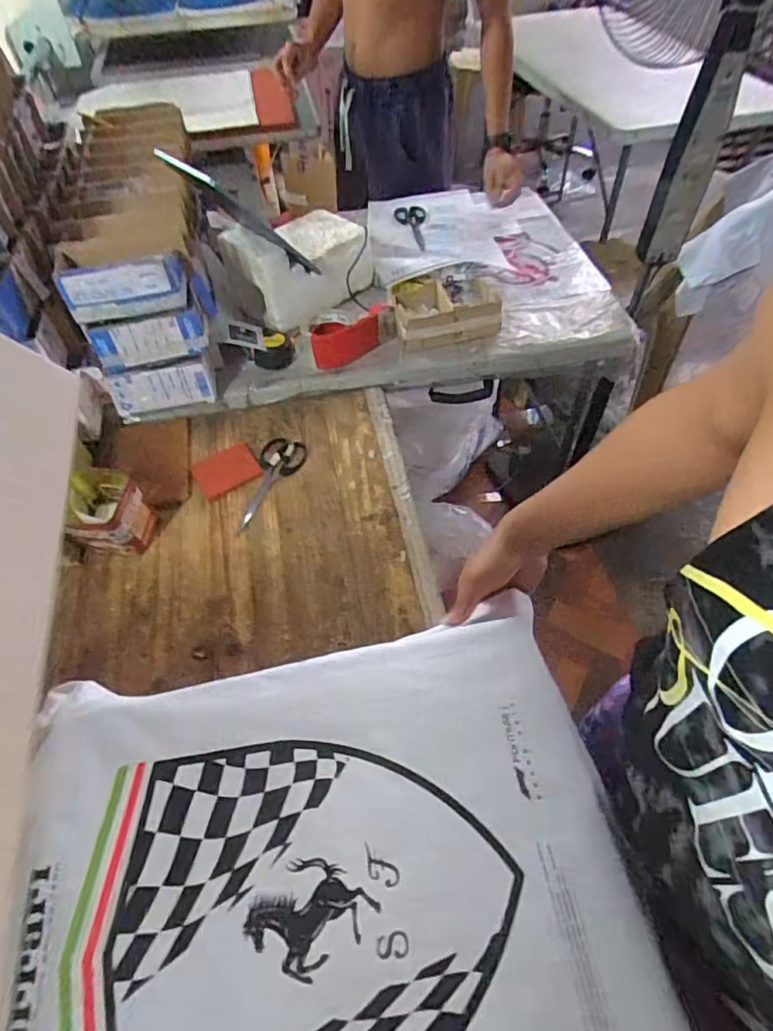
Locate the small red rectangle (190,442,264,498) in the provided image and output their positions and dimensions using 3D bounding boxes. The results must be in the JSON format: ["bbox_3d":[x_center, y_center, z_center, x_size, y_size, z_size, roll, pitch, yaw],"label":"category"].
[{"bbox_3d":[-0.245,-0.071,0.852,0.093,0.010,0.080,-29,57,-18],"label":"small red rectangle"}]

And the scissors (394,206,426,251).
[{"bbox_3d":[0.050,-0.636,1.239,0.074,0.018,0.179,1,53,4],"label":"scissors"}]

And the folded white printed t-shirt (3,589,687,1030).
[{"bbox_3d":[-0.041,0.300,0.423,0.459,0.023,0.419,-13,54,-6],"label":"folded white printed t-shirt"}]

